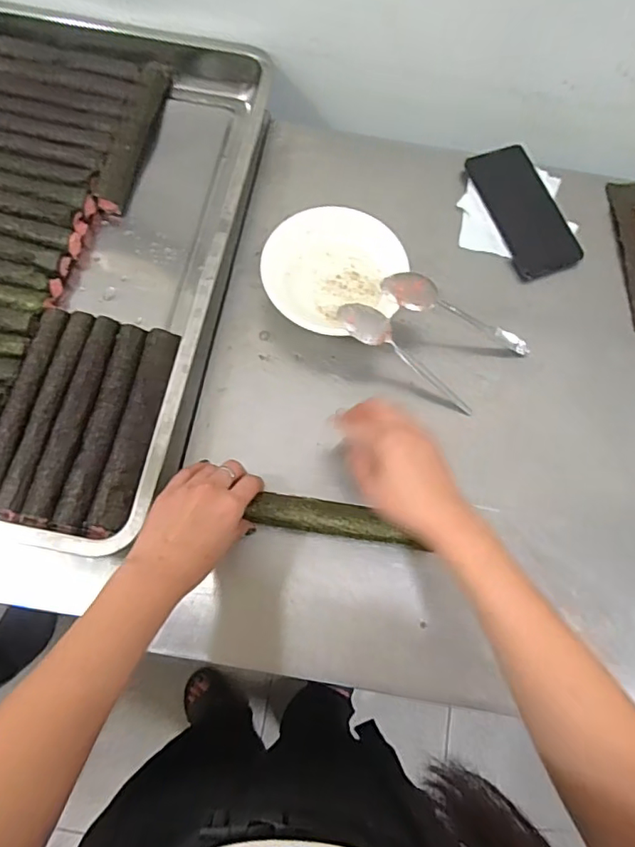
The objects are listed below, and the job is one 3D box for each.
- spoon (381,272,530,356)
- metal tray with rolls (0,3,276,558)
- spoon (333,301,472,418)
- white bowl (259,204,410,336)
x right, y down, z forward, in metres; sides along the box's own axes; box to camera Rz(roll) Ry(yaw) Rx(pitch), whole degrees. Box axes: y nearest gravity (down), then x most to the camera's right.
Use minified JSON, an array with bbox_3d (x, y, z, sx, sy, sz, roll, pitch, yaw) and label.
[{"bbox_3d":[0.147,-0.116,0.571,0.169,0.025,0.039,21,71,-17],"label":"spoon"},{"bbox_3d":[-0.289,-0.192,0.573,0.392,0.052,0.603,10,71,1],"label":"metal tray with rolls"},{"bbox_3d":[0.090,-0.064,0.543,0.165,0.022,0.034,37,73,-13],"label":"spoon"},{"bbox_3d":[0.018,-0.159,0.576,0.144,0.042,0.138,1,71,-2],"label":"white bowl"}]

